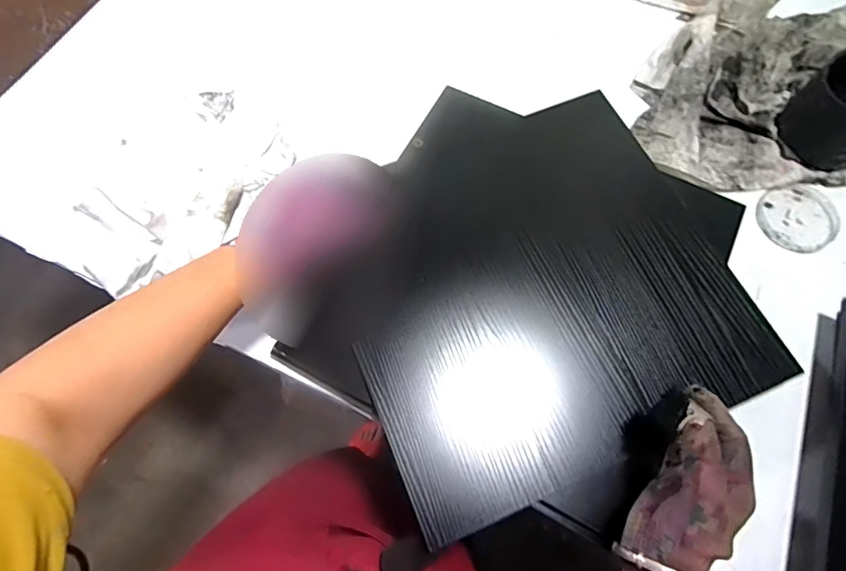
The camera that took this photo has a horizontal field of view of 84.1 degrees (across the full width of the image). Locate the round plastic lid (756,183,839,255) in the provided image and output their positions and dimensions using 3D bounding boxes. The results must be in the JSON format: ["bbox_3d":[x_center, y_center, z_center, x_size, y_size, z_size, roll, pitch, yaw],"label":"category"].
[{"bbox_3d":[0.425,-0.076,0.533,0.081,0.007,0.081,-1,69,1],"label":"round plastic lid"}]

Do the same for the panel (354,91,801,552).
[{"bbox_3d":[0.115,0.006,0.475,0.374,0.027,0.345,-22,70,-7],"label":"panel"}]

